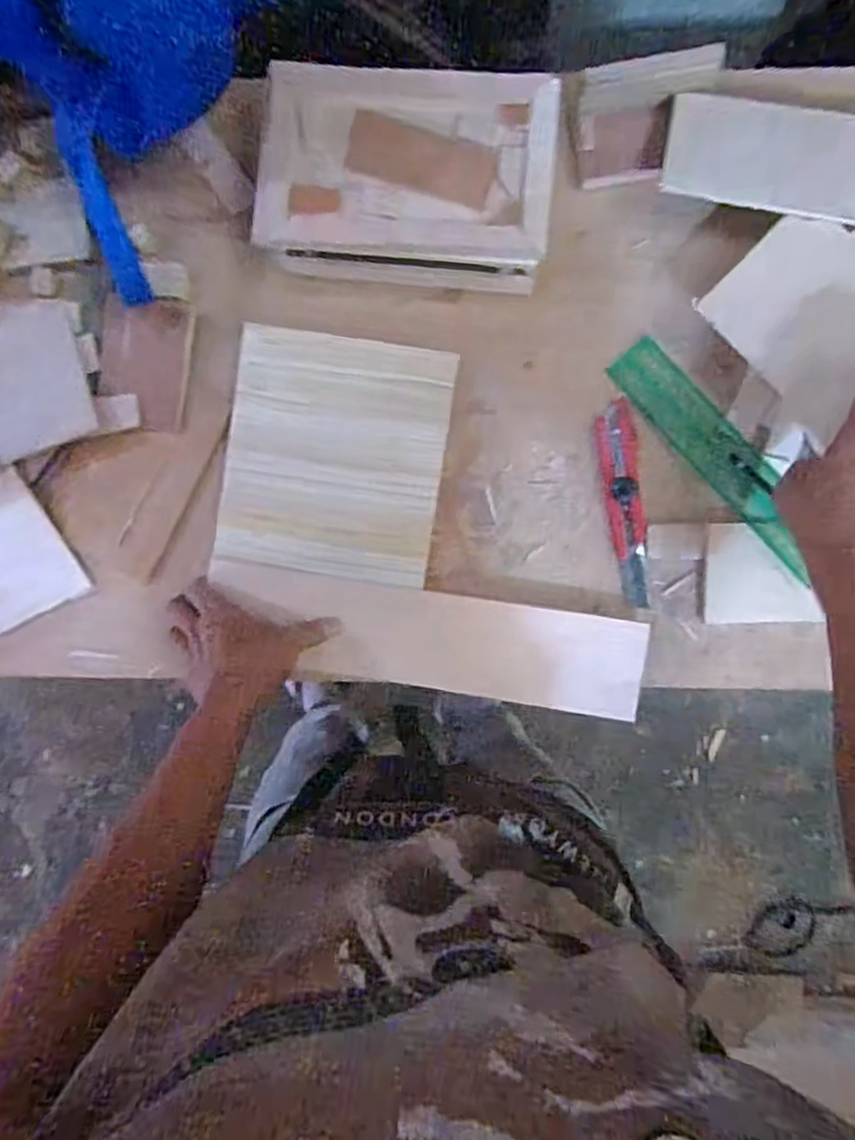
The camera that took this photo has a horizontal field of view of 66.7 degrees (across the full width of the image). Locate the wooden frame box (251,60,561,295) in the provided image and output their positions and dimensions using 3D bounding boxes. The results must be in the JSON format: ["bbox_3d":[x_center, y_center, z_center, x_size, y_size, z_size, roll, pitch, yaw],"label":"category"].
[{"bbox_3d":[-0.017,-0.309,0.518,0.227,0.072,0.135,5,93,2],"label":"wooden frame box"}]

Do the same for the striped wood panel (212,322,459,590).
[{"bbox_3d":[-0.079,-0.097,0.566,0.183,0.017,0.203,9,93,2],"label":"striped wood panel"}]

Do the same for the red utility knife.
[{"bbox_3d":[0.172,-0.057,0.566,0.032,0.015,0.176,-8,93,3],"label":"red utility knife"}]

